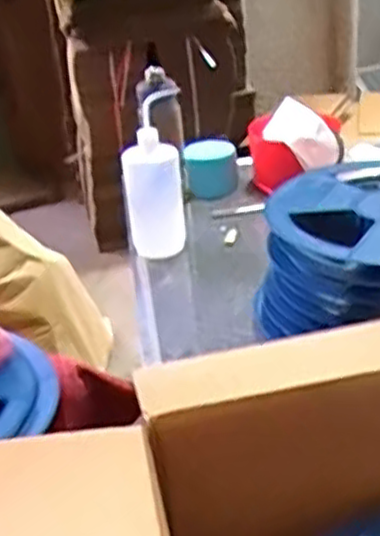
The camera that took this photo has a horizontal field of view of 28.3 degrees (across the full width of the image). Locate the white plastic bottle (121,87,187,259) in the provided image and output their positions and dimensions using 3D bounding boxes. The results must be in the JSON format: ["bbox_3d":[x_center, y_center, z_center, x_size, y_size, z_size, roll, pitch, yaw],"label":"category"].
[{"bbox_3d":[-0.061,-0.152,1.241,0.099,0.261,0.099,-7,29,0],"label":"white plastic bottle"}]

